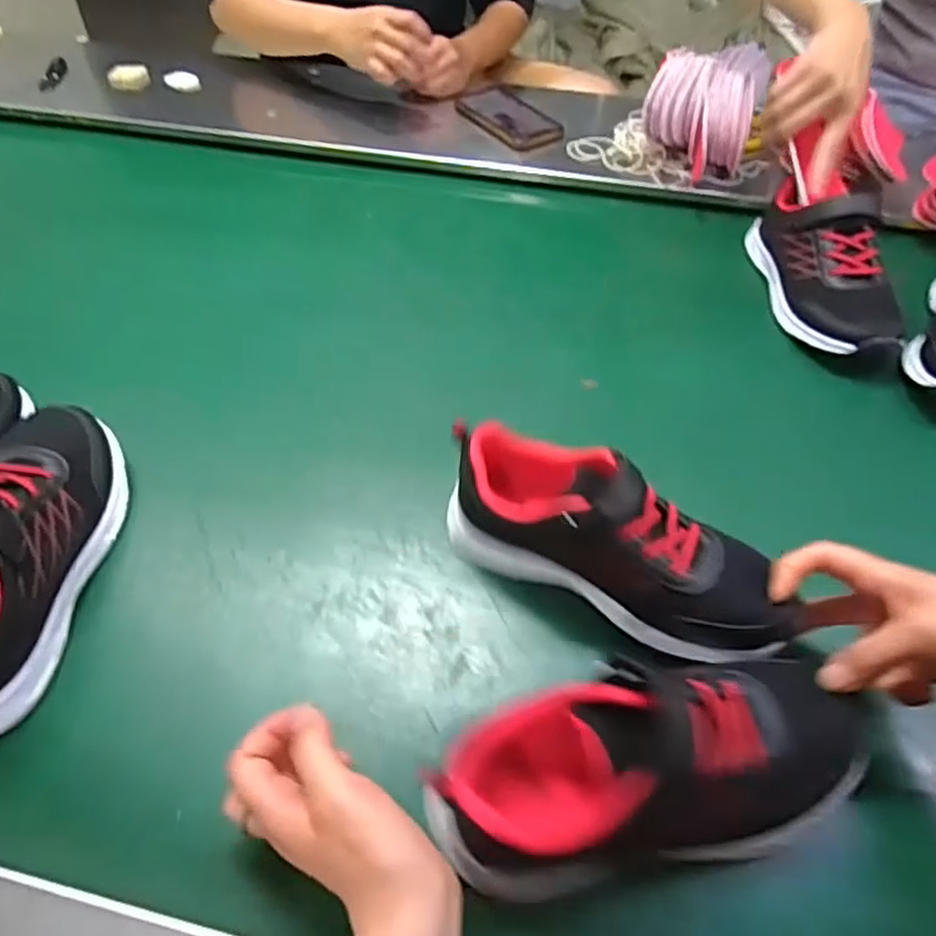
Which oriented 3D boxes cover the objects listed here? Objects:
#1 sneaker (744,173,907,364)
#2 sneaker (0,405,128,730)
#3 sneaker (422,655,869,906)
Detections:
[{"bbox_3d":[0.348,-0.191,0.634,0.086,0.095,0.184,2,53,-2],"label":"sneaker"},{"bbox_3d":[-0.299,0.044,0.430,0.091,0.089,0.234,2,53,-2],"label":"sneaker"},{"bbox_3d":[0.104,0.148,0.338,0.240,0.096,0.084,-6,54,-11],"label":"sneaker"}]

